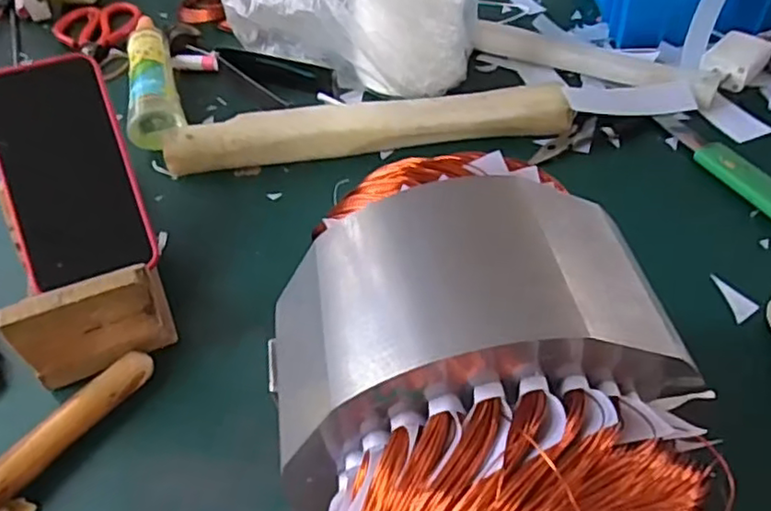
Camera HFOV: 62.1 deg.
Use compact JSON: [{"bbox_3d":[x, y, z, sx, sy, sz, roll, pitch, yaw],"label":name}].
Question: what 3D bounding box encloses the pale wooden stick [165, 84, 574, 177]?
[{"bbox_3d":[-0.016,-0.106,0.532,0.327,0.027,0.049,-7,48,-2],"label":"pale wooden stick"}]

